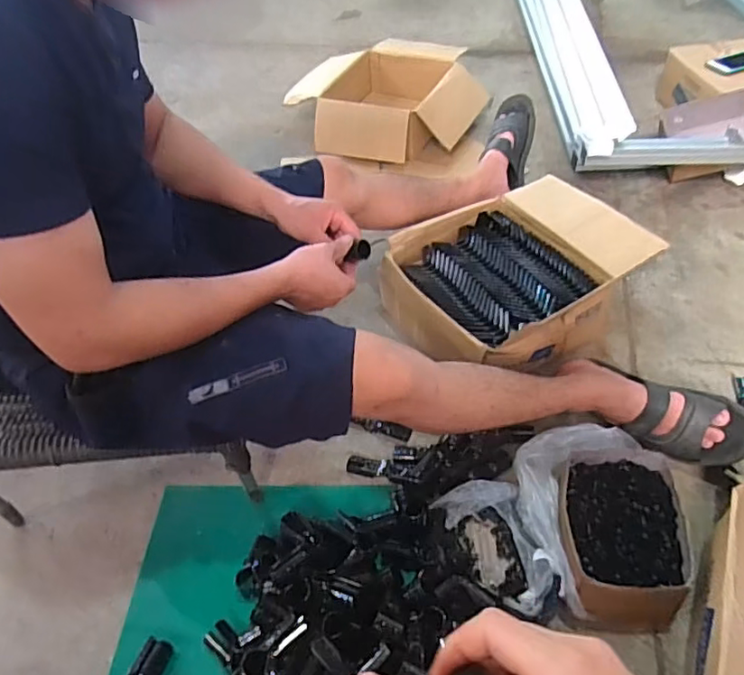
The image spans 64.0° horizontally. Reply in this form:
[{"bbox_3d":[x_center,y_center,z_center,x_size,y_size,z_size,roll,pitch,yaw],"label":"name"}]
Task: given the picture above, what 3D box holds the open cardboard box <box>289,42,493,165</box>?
[{"bbox_3d":[0.041,-0.646,1.638,0.503,0.160,0.406,7,48,10],"label":"open cardboard box"}]

